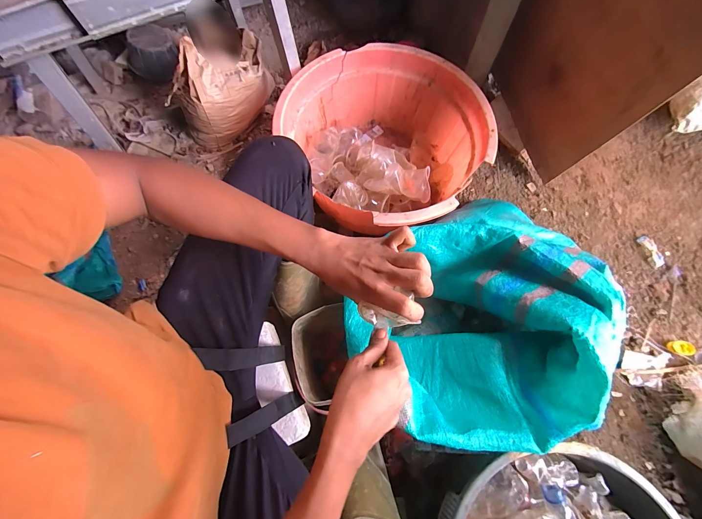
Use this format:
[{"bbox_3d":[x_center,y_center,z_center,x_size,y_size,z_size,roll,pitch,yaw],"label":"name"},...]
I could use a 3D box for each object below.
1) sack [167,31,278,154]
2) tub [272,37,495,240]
[{"bbox_3d":[-0.373,-0.496,0.881,0.298,0.242,0.153,-29,74,-8],"label":"sack"},{"bbox_3d":[0.105,-0.311,0.840,0.487,0.245,0.516,0,72,1],"label":"tub"}]

